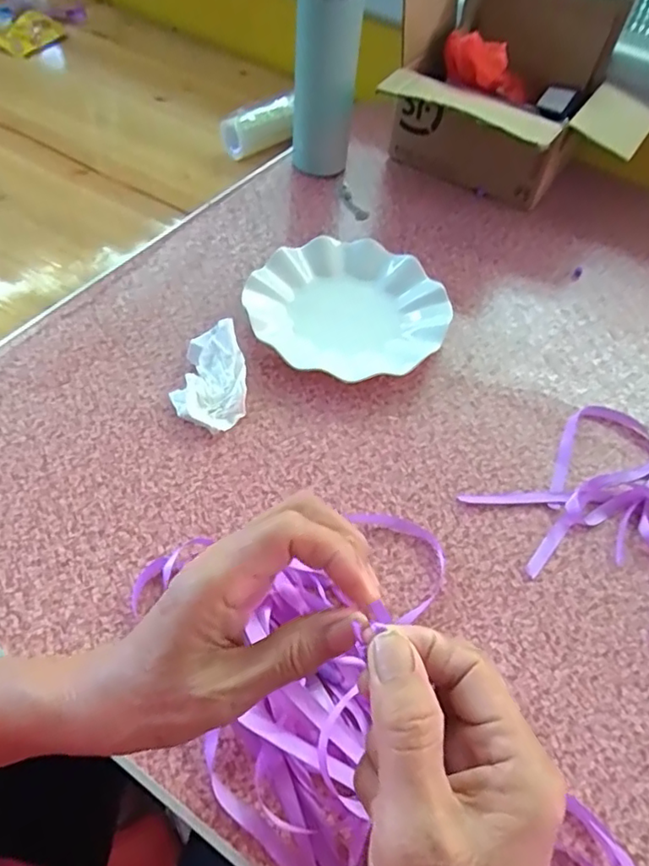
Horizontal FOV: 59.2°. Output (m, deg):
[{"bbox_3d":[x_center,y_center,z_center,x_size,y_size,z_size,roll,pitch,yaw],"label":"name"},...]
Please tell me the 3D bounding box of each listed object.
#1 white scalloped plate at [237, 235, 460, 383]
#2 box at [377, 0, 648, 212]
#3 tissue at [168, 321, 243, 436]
[{"bbox_3d":[0.022,-0.120,0.547,0.185,0.026,0.168,1,55,-5],"label":"white scalloped plate"},{"bbox_3d":[0.215,-0.368,0.648,0.270,0.187,0.211,25,56,12],"label":"box"},{"bbox_3d":[-0.097,-0.049,0.482,0.058,0.030,0.095,-2,55,-7],"label":"tissue"}]

